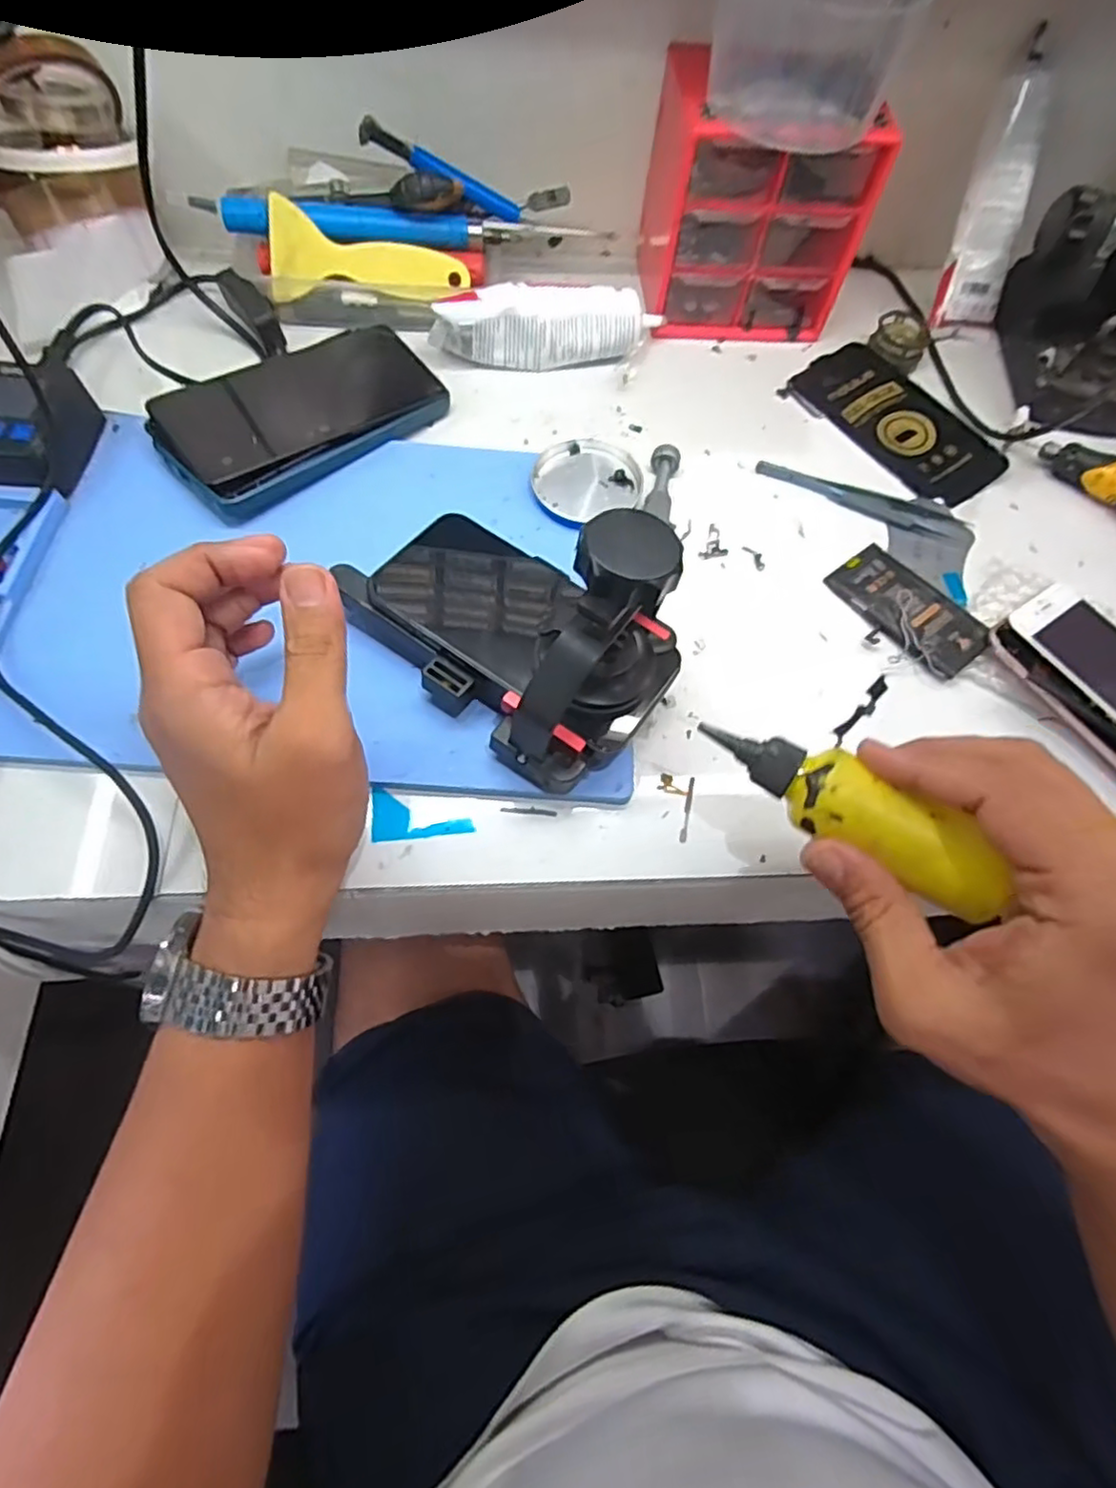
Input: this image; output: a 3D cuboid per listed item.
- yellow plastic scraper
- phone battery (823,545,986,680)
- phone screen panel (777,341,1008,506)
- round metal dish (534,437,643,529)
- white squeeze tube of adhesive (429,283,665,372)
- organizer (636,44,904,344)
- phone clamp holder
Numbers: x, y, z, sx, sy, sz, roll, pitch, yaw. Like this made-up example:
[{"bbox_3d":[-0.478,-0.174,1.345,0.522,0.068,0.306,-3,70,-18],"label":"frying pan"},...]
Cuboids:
[{"bbox_3d":[-0.122,-0.317,0.430,0.122,0.052,0.005,-3,26,-4],"label":"yellow plastic scraper"},{"bbox_3d":[0.196,-0.076,0.375,0.049,0.007,0.085,-33,67,-16],"label":"phone battery"},{"bbox_3d":[0.227,-0.216,0.448,0.077,0.007,0.143,-35,72,-18],"label":"phone screen panel"},{"bbox_3d":[0.015,-0.157,0.395,0.063,0.007,0.058,0,70,-1],"label":"round metal dish"},{"bbox_3d":[-0.006,-0.272,0.436,0.146,0.043,0.033,-4,66,-6],"label":"white squeeze tube of adhesive"},{"bbox_3d":[0.127,-0.359,0.445,0.127,0.117,0.103,-3,66,-5],"label":"organizer"},{"bbox_3d":[-0.024,-0.062,0.299,0.147,0.123,0.091,40,69,14],"label":"phone clamp holder"}]

